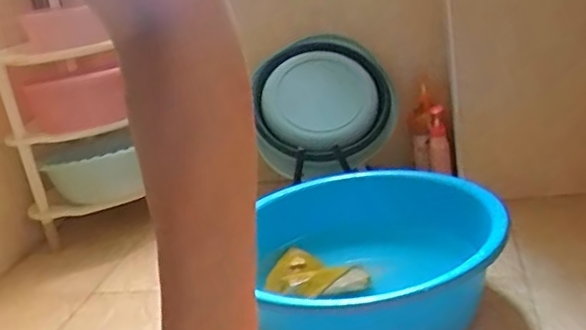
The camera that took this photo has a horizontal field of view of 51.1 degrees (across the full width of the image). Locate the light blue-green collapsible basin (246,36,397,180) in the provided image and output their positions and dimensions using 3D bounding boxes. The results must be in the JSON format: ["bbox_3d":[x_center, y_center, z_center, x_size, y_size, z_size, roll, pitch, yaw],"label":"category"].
[{"bbox_3d":[0.078,-0.152,1.536,0.341,0.071,0.422,-15,60,8],"label":"light blue-green collapsible basin"}]

